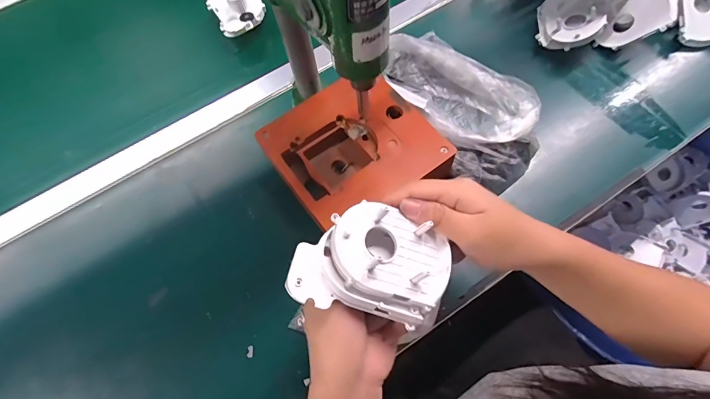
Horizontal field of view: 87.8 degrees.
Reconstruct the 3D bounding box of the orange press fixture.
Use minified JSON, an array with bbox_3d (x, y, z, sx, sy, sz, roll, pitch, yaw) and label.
[{"bbox_3d":[-0.002,-0.052,0.391,0.157,0.044,0.153,-34,68,-11],"label":"orange press fixture"}]

